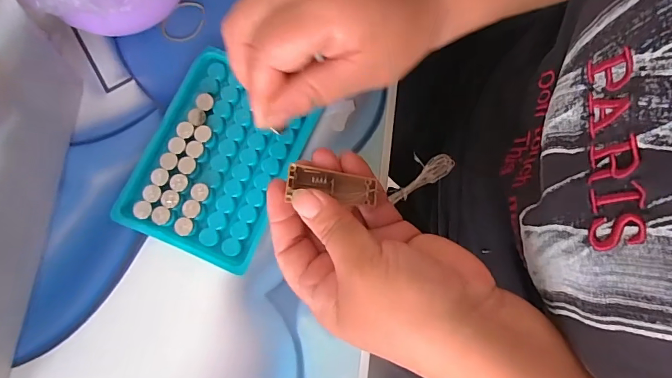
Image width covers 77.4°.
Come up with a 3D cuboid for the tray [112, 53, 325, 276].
[{"bbox_3d":[-0.077,-0.021,0.275,0.097,0.011,0.124,23,79,3],"label":"tray"}]

